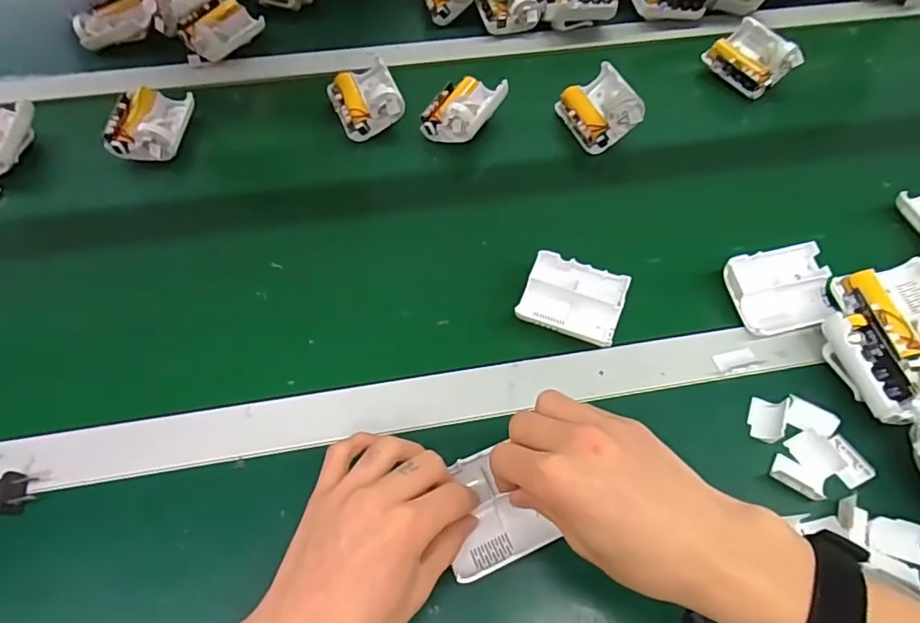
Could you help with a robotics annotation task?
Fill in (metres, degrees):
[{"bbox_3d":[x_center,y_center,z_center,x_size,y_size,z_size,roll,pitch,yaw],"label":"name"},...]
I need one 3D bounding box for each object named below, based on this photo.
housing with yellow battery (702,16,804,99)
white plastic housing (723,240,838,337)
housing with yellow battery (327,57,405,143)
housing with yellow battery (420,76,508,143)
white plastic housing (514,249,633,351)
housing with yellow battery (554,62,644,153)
[{"bbox_3d":[0.336,-0.290,0.602,0.071,0.039,0.088,-31,64,-18],"label":"housing with yellow battery"},{"bbox_3d":[0.269,-0.019,0.443,0.082,0.018,0.067,-14,81,-13],"label":"white plastic housing"},{"bbox_3d":[-0.102,-0.232,0.564,0.068,0.032,0.084,-28,66,1],"label":"housing with yellow battery"},{"bbox_3d":[0.003,-0.210,0.557,0.062,0.058,0.079,31,63,17],"label":"housing with yellow battery"},{"bbox_3d":[0.094,-0.010,0.442,0.078,0.022,0.063,20,60,11],"label":"white plastic housing"},{"bbox_3d":[0.146,-0.211,0.554,0.069,0.027,0.084,-37,61,22],"label":"housing with yellow battery"}]

